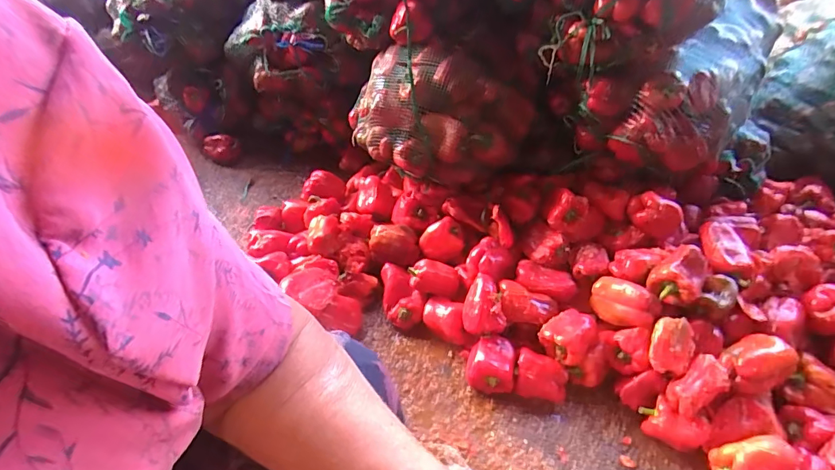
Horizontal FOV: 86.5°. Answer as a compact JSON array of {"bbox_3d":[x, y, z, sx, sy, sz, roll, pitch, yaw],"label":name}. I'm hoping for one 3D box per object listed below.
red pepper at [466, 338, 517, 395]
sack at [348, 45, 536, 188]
[{"bbox_3d":[0.144,0.253,0.872,0.092,0.064,0.085,10,43,8],"label":"red pepper"},{"bbox_3d":[0.038,-0.272,1.018,0.431,0.247,0.218,10,43,8],"label":"sack"}]

